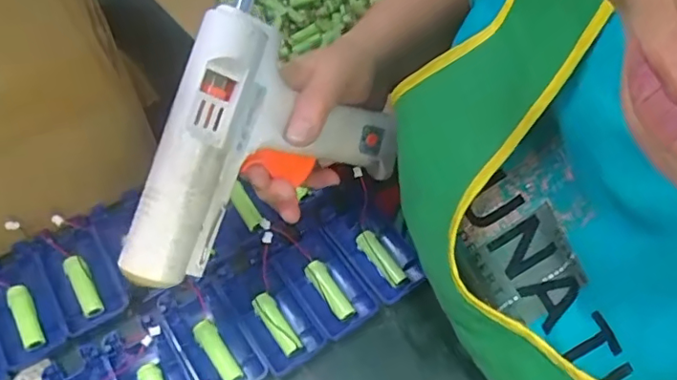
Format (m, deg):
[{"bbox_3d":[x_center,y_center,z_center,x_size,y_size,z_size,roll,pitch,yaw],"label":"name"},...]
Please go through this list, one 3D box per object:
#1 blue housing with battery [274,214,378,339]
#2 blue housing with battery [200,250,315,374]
[{"bbox_3d":[-0.013,0.065,0.443,0.047,0.015,0.095,-33,66,-17],"label":"blue housing with battery"},{"bbox_3d":[-0.052,0.086,0.435,0.051,0.014,0.099,-31,65,-16],"label":"blue housing with battery"}]

